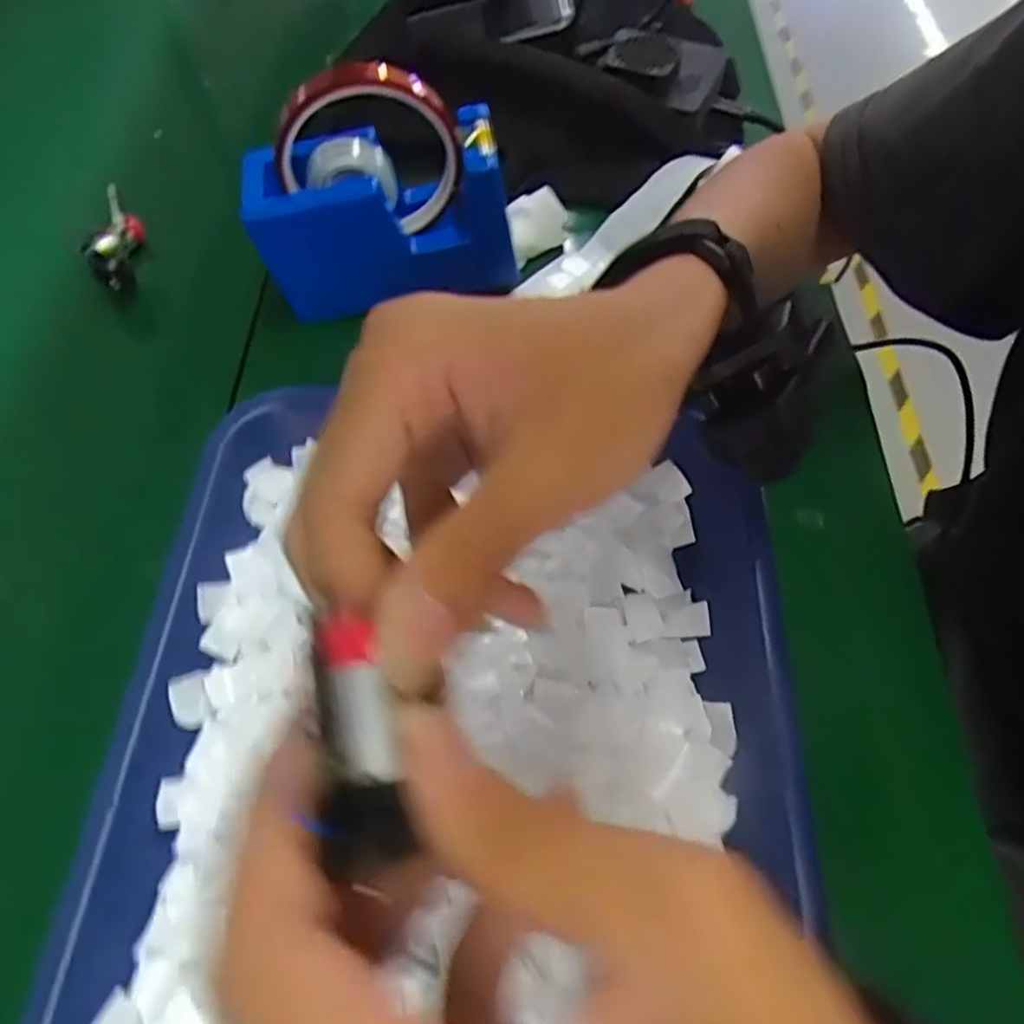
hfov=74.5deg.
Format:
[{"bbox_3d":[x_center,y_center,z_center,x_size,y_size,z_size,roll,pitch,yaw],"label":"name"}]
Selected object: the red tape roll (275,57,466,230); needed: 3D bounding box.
[{"bbox_3d":[-0.067,-0.169,0.322,0.084,0.086,0.016,-15,63,-12],"label":"red tape roll"}]

